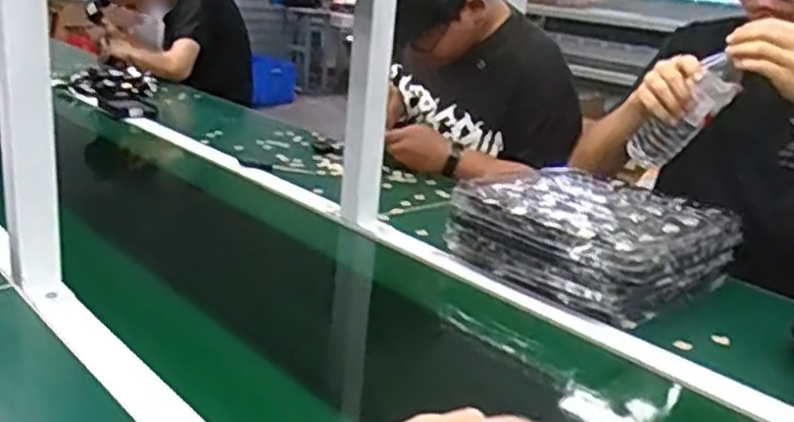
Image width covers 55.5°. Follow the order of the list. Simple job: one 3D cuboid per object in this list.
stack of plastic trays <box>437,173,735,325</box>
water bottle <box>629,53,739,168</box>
[{"bbox_3d":[0.253,0.031,0.981,0.267,0.092,0.268,-12,25,-43],"label":"stack of plastic trays"},{"bbox_3d":[0.404,-0.129,1.053,0.069,0.188,0.053,-15,59,-47],"label":"water bottle"}]

